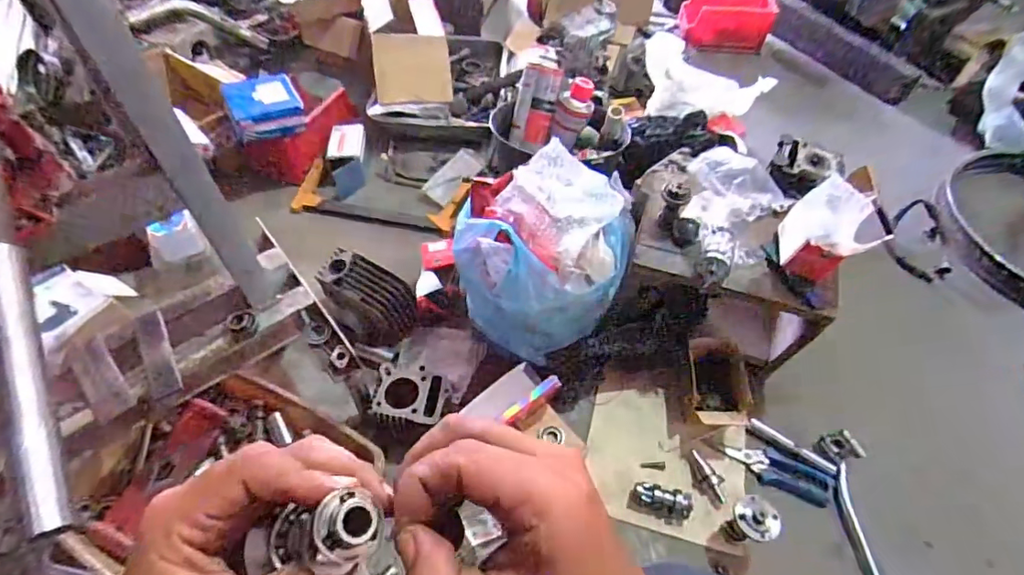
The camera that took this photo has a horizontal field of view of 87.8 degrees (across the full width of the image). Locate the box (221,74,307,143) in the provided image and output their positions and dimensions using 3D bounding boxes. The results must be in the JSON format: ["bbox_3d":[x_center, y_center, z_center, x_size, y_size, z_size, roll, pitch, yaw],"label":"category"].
[{"bbox_3d":[-0.491,-0.363,1.060,0.137,0.065,0.150,-20,56,-17],"label":"box"}]

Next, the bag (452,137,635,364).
[{"bbox_3d":[0.033,-0.039,0.710,0.209,0.226,0.191,0,53,-2],"label":"bag"}]

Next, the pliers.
[{"bbox_3d":[0.393,0.268,0.783,0.139,0.018,0.055,23,56,15],"label":"pliers"}]

